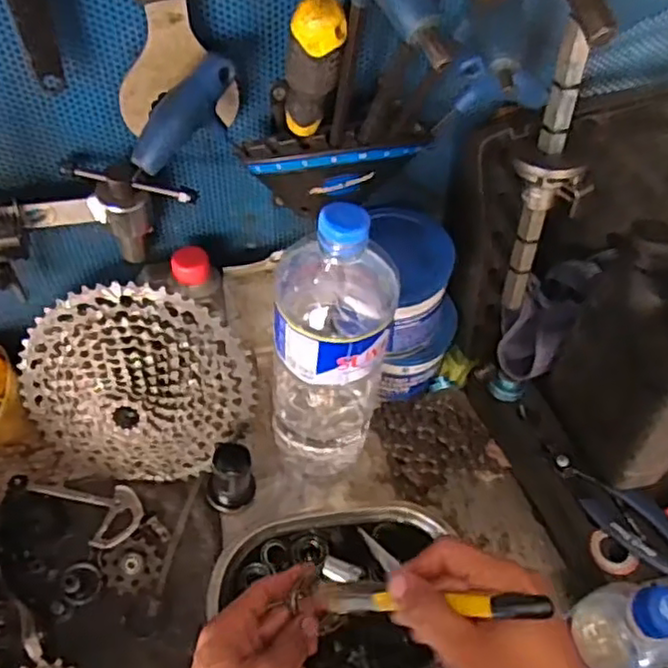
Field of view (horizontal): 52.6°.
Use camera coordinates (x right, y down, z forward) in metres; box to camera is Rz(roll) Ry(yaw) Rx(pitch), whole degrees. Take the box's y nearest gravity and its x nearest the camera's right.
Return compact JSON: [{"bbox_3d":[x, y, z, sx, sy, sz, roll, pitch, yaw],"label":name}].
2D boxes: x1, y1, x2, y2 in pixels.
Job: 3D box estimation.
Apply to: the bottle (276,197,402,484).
[{"bbox_3d":[0.003,0.016,0.542,0.097,0.306,0.089,0,54,-3],"label":"bottle"}]

